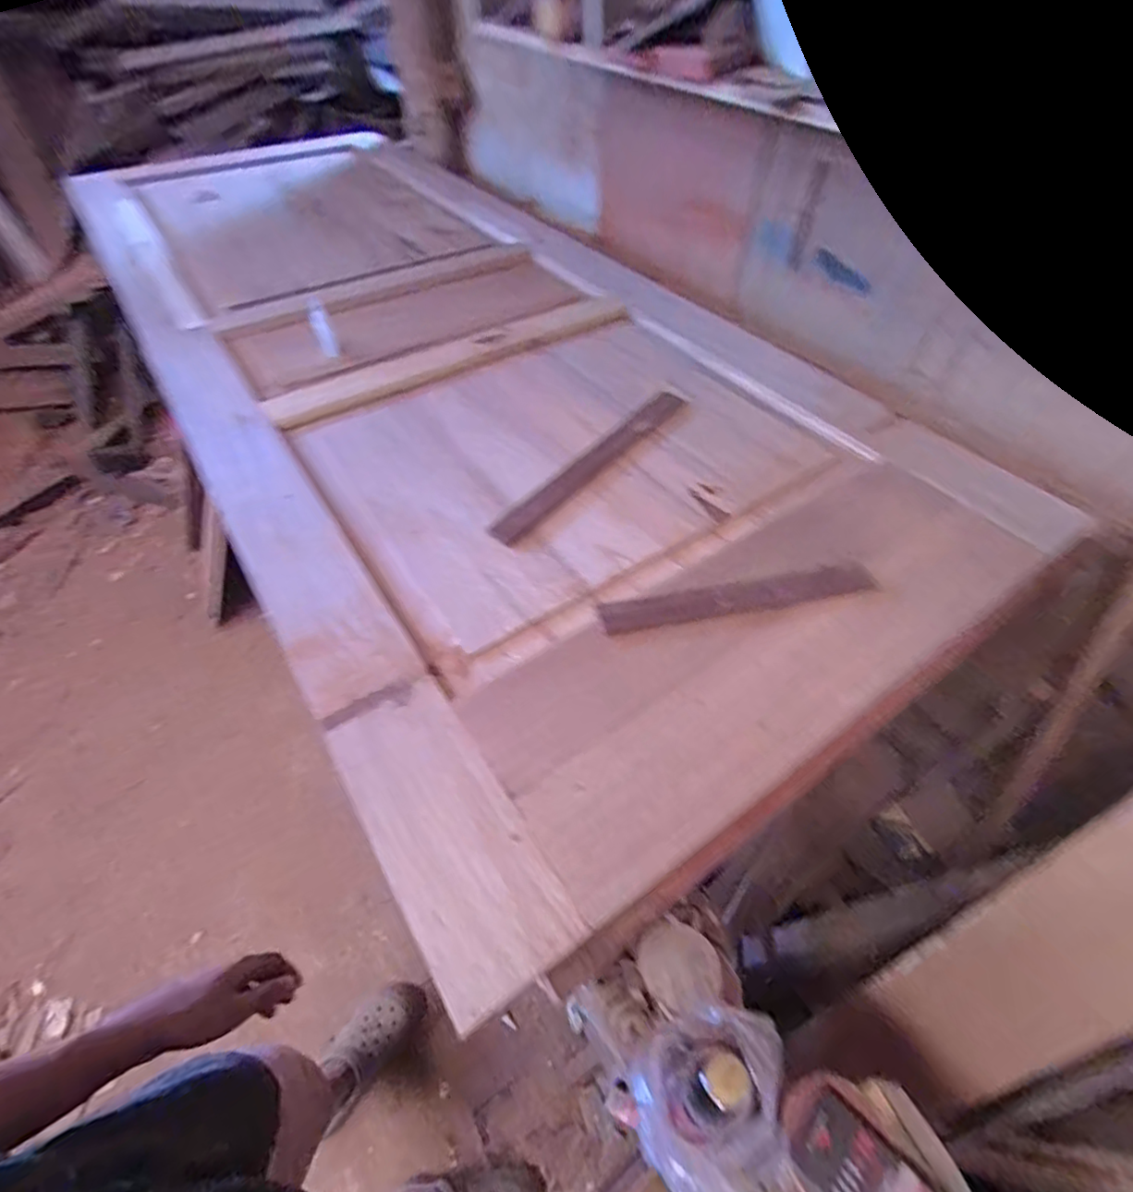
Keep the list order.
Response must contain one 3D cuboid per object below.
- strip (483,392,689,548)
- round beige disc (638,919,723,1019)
[{"bbox_3d":[0.043,-0.176,0.726,0.044,0.011,0.362,32,57,23],"label":"strip"},{"bbox_3d":[0.117,0.380,0.592,0.076,0.016,0.082,0,52,0],"label":"round beige disc"}]

